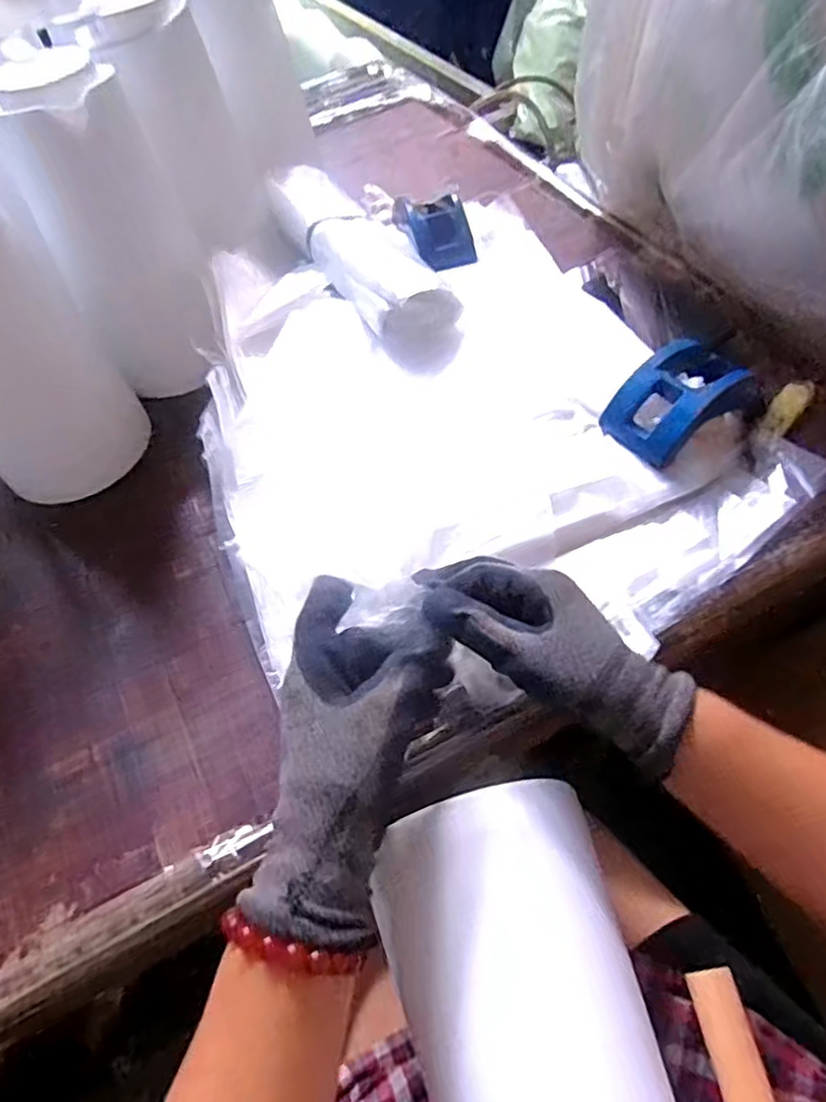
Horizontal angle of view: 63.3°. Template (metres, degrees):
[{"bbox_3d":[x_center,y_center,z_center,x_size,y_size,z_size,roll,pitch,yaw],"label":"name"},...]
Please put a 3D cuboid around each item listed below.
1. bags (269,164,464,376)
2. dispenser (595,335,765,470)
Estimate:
[{"bbox_3d":[-0.052,-0.282,0.633,0.084,0.054,0.317,-27,58,-13],"label":"bags"},{"bbox_3d":[0.210,-0.122,0.516,0.128,0.040,0.078,-28,58,-13],"label":"dispenser"}]

